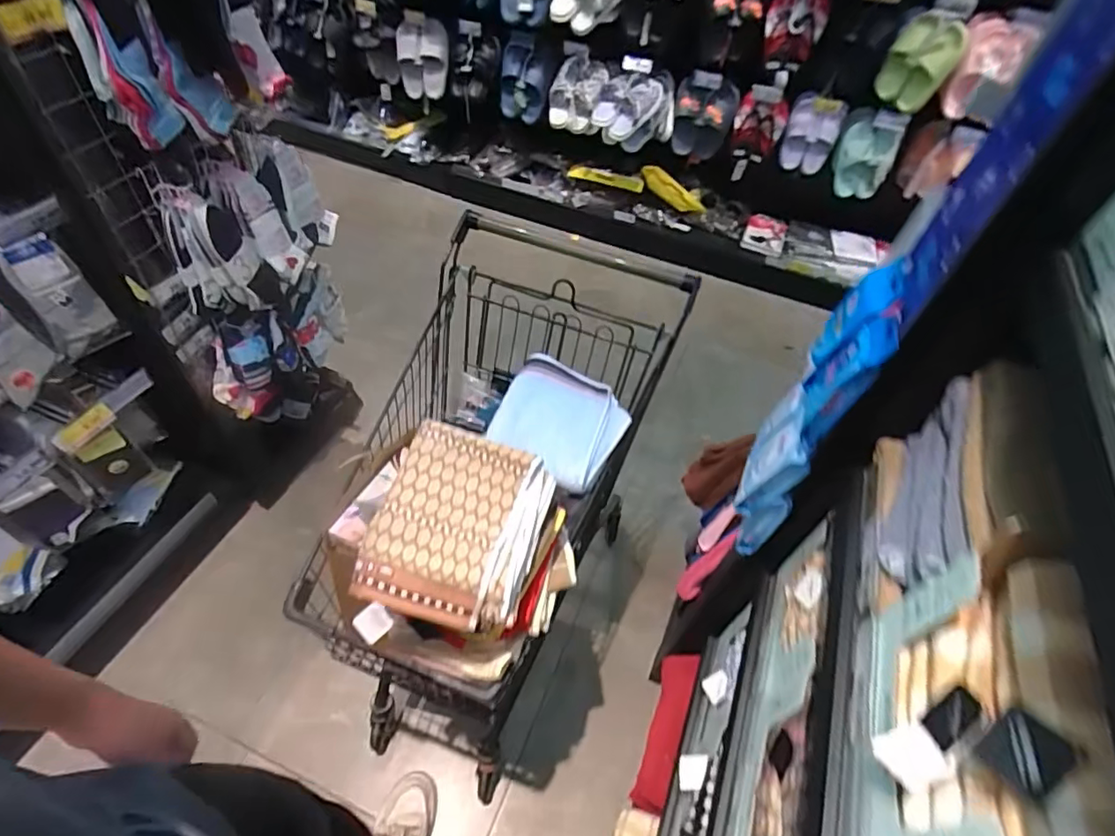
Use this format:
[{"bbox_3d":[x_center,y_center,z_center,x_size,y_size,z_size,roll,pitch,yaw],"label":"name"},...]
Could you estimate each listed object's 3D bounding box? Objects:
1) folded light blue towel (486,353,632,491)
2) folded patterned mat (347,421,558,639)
[{"bbox_3d":[0.005,-0.003,0.867,0.184,0.036,0.204,23,51,12],"label":"folded light blue towel"},{"bbox_3d":[-0.112,0.125,0.646,0.180,0.036,0.214,21,63,-2],"label":"folded patterned mat"}]

